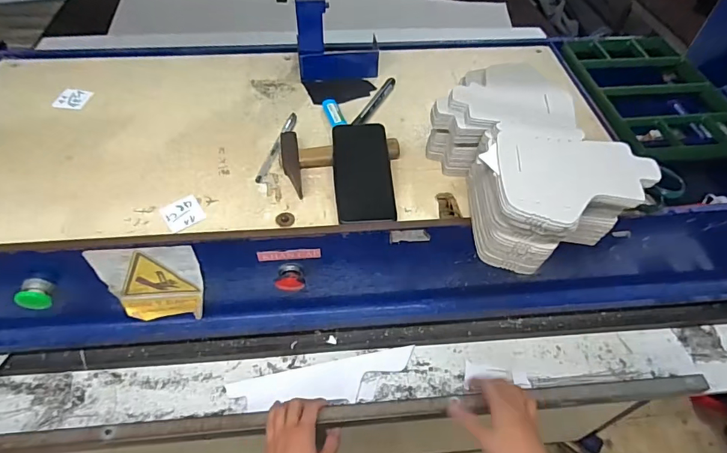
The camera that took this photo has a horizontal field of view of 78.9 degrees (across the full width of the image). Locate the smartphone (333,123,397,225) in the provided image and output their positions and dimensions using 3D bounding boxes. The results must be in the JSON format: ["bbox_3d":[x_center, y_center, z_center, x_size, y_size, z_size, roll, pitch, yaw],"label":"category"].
[{"bbox_3d":[-0.001,-0.075,0.594,0.075,0.009,0.151,-4,69,-3],"label":"smartphone"}]

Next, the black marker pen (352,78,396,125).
[{"bbox_3d":[0.018,-0.203,0.713,0.018,0.018,0.140,20,47,18],"label":"black marker pen"}]

